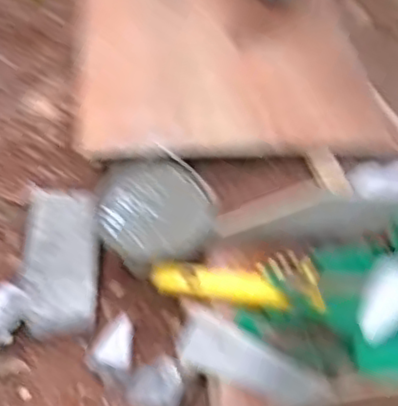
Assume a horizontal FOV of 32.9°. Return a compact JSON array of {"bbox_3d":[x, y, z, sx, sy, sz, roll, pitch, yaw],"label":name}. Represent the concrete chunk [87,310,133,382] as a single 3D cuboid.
[{"bbox_3d":[-0.164,0.286,1.333,0.087,0.048,0.121,29,58,17],"label":"concrete chunk"}]

